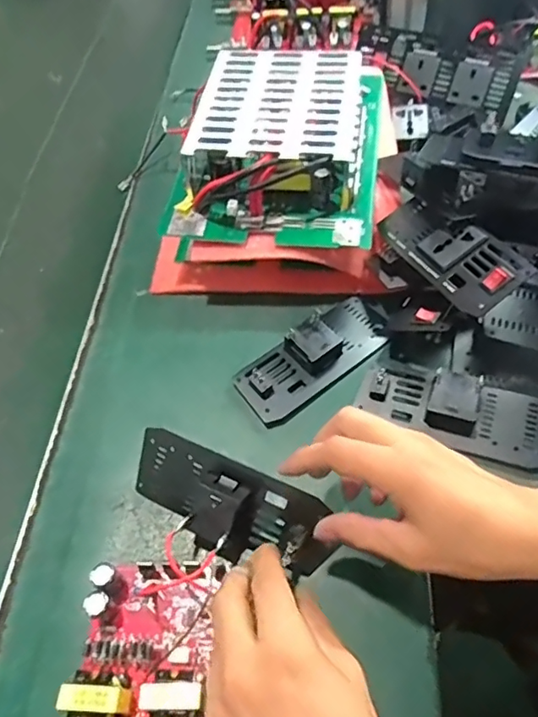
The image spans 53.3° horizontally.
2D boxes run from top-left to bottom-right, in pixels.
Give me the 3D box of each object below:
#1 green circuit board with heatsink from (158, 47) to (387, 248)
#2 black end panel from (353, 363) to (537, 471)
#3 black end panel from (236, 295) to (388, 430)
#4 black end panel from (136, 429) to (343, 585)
[{"bbox_3d":[0.013,-0.208,0.491,0.177,0.057,0.224,5,57,10],"label":"green circuit board with heatsink"},{"bbox_3d":[0.142,0.033,0.404,0.140,0.027,0.060,20,61,19],"label":"black end panel"},{"bbox_3d":[0.039,-0.008,0.443,0.142,0.020,0.059,-37,60,-18],"label":"black end panel"},{"bbox_3d":[-0.032,0.100,0.365,0.142,0.029,0.061,22,105,16],"label":"black end panel"}]

